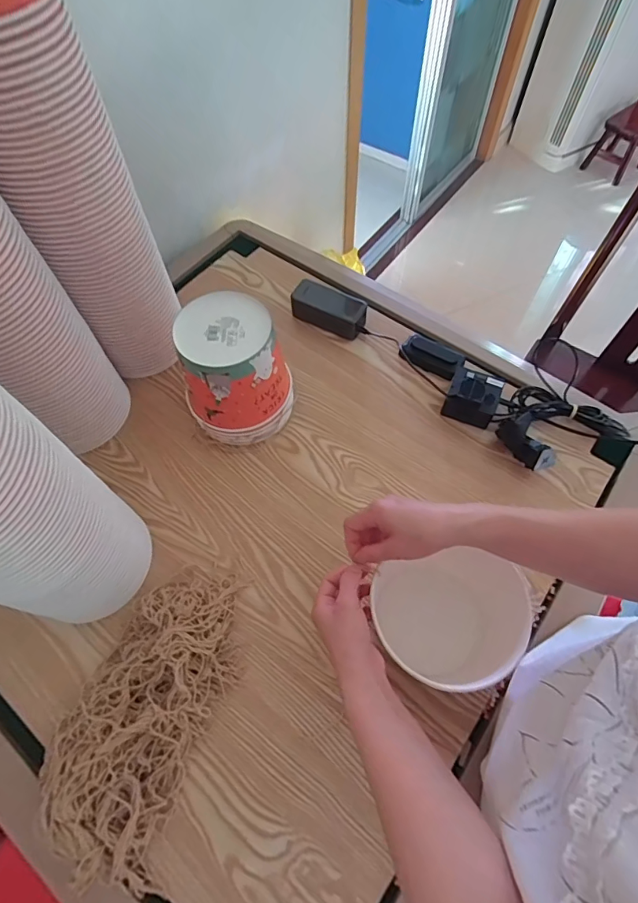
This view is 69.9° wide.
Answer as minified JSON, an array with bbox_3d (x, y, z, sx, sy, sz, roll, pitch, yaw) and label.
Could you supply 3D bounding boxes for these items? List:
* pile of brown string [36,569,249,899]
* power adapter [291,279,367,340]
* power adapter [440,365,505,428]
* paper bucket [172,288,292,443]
[{"bbox_3d":[-0.196,0.289,0.529,0.153,0.067,0.317,18,64,10],"label":"pile of brown string"},{"bbox_3d":[0.021,-0.252,0.812,0.134,0.060,0.055,23,65,12],"label":"power adapter"},{"bbox_3d":[0.244,-0.086,0.724,0.076,0.059,0.073,21,65,11],"label":"power adapter"},{"bbox_3d":[-0.115,-0.111,0.670,0.137,0.185,0.136,0,63,0],"label":"paper bucket"}]

